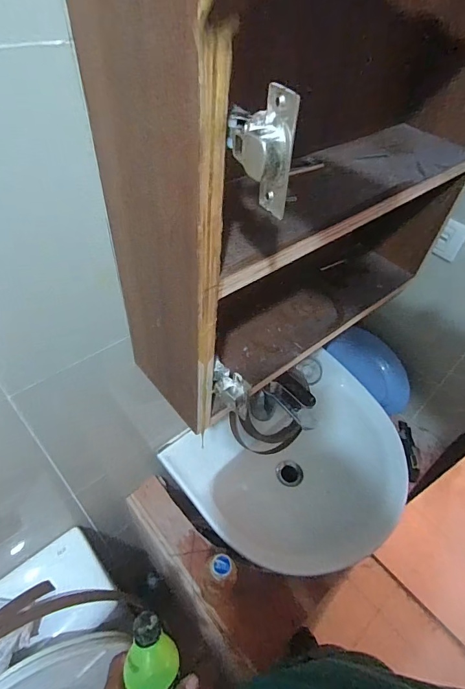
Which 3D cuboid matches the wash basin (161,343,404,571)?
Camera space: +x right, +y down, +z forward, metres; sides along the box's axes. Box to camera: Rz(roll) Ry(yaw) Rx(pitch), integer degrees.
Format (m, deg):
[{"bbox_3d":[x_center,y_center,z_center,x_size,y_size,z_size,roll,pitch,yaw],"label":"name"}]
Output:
[{"bbox_3d":[0.149,0.270,0.808,0.469,0.136,0.369,-27,55,-26],"label":"wash basin"}]

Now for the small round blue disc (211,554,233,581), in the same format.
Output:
[{"bbox_3d":[-0.017,0.326,0.555,0.030,0.017,0.030,3,48,-3],"label":"small round blue disc"}]

